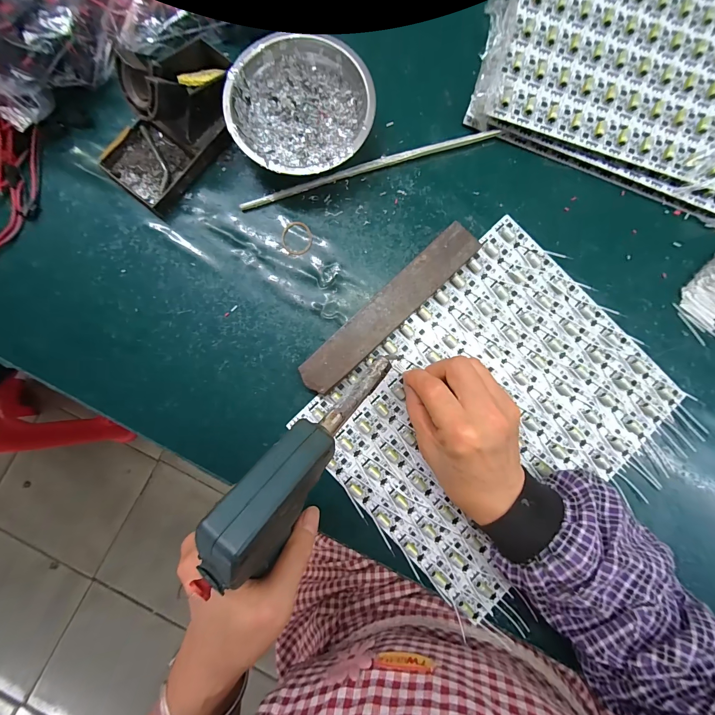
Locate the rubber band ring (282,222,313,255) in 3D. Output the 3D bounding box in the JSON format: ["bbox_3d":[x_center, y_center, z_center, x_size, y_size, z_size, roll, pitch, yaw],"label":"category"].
[{"bbox_3d":[-0.057,-0.113,0.294,0.028,0.004,0.033,2,87,-2],"label":"rubber band ring"}]

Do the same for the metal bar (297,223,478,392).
[{"bbox_3d":[0.029,-0.044,0.285,0.196,0.016,0.033,-43,89,-4],"label":"metal bar"}]

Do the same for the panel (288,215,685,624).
[{"bbox_3d":[0.126,0.047,0.286,0.286,0.009,0.234,-43,89,-4],"label":"panel"}]

